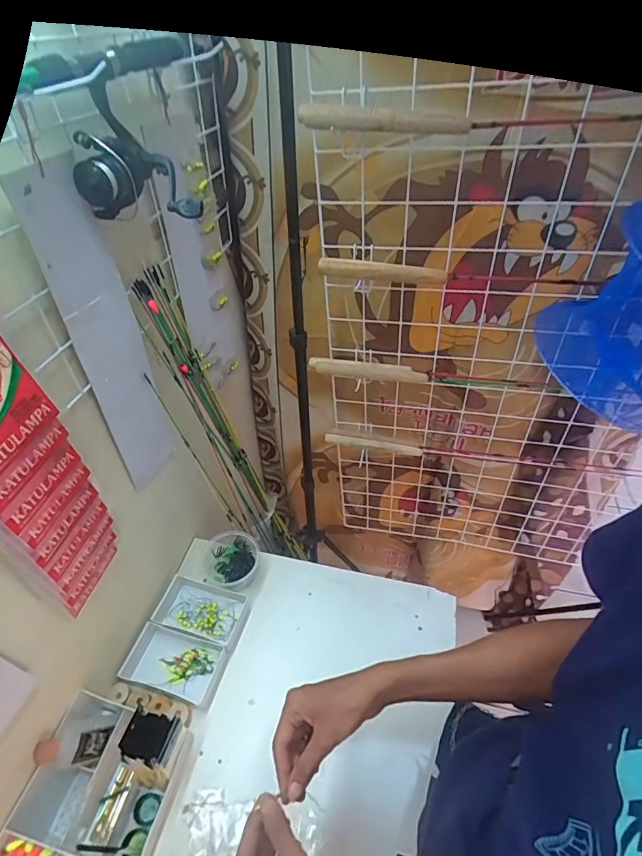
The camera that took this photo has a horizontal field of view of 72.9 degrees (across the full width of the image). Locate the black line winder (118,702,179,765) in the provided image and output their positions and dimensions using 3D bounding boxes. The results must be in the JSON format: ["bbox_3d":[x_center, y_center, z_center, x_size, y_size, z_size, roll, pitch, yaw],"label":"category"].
[{"bbox_3d":[-0.215,0.382,0.542,0.057,0.010,0.055,18,28,3],"label":"black line winder"}]

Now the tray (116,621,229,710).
[{"bbox_3d":[-0.229,0.363,0.675,0.156,0.029,0.083,11,46,14],"label":"tray"}]

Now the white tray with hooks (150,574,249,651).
[{"bbox_3d":[-0.203,0.306,0.734,0.153,0.034,0.086,11,46,13],"label":"white tray with hooks"}]

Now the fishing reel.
[{"bbox_3d":[-0.194,-0.272,0.433,0.105,0.107,0.090,-19,47,-17],"label":"fishing reel"}]

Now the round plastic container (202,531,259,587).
[{"bbox_3d":[-0.166,0.232,0.787,0.100,0.056,0.100,-1,44,1],"label":"round plastic container"}]

